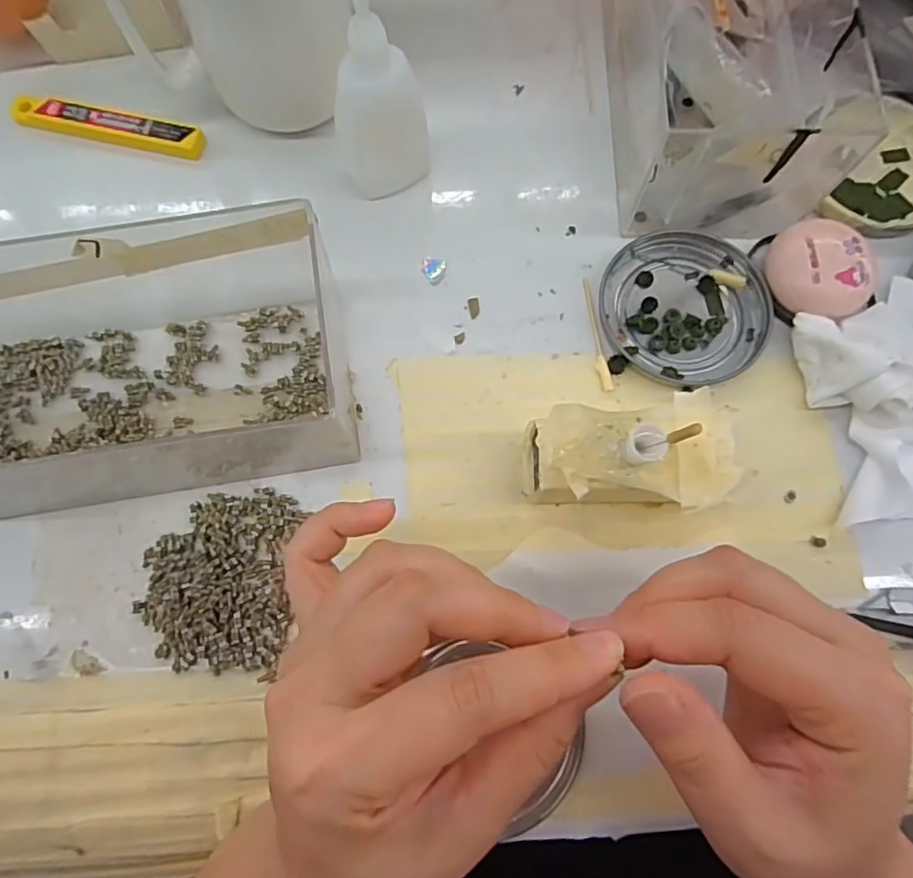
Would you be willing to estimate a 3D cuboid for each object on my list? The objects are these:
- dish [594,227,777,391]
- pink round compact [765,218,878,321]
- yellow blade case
[{"bbox_3d":[0.110,-0.064,0.282,0.076,0.008,0.076,0,75,0],"label":"dish"},{"bbox_3d":[0.170,-0.078,0.277,0.043,0.022,0.048,-23,76,-6],"label":"pink round compact"},{"bbox_3d":[-0.185,-0.164,0.311,0.102,0.011,0.019,12,75,3],"label":"yellow blade case"}]

